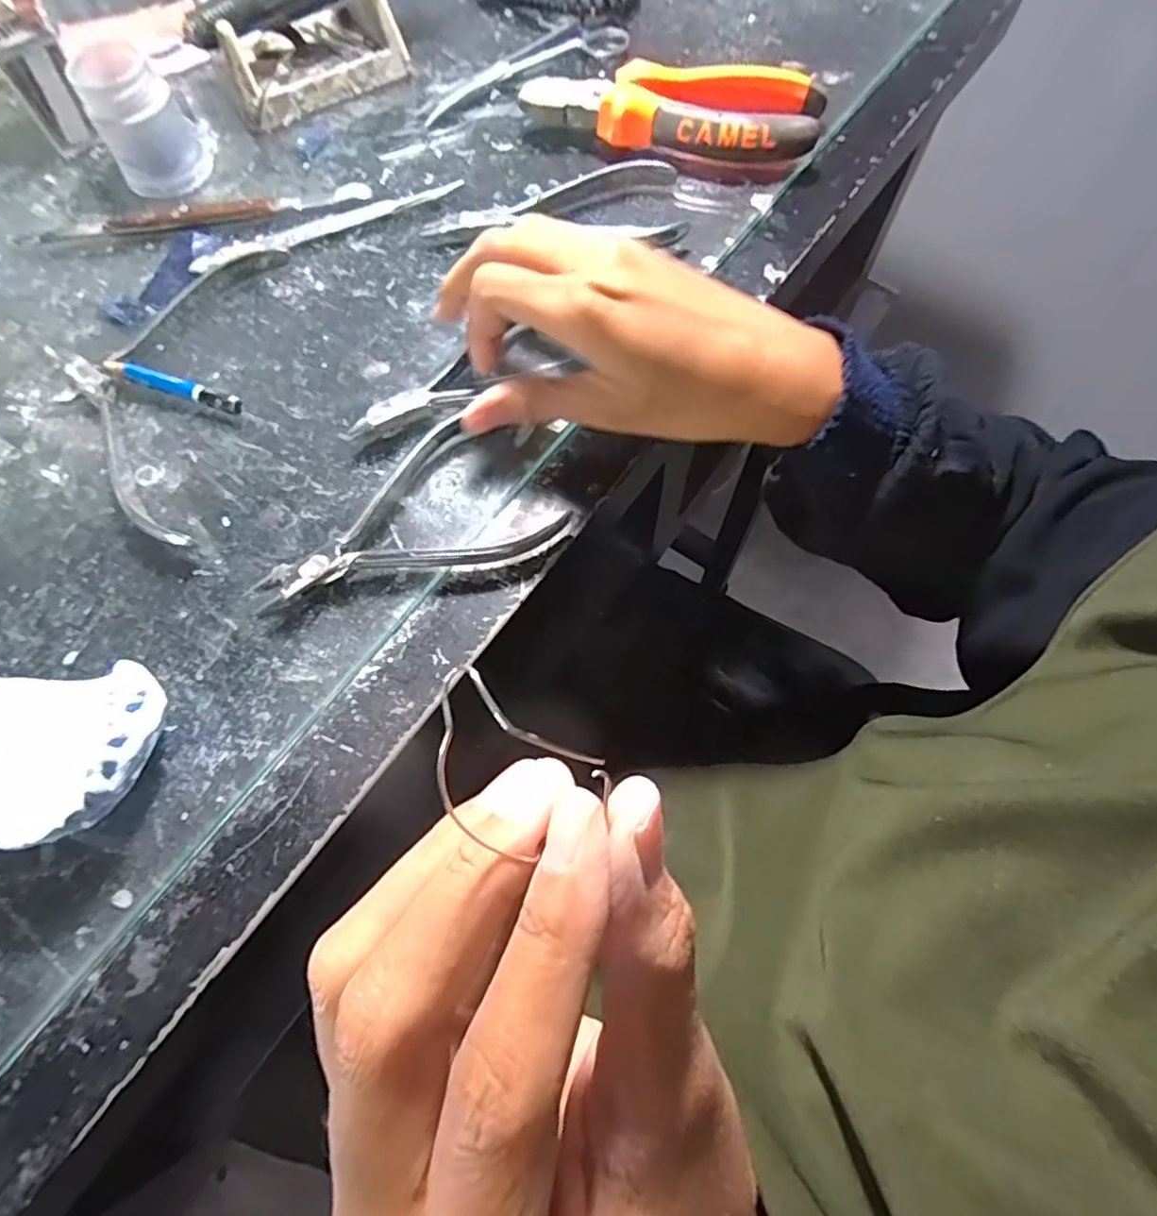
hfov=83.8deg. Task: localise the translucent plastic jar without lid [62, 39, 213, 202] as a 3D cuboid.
[{"bbox_3d":[-0.218,-0.245,0.324,0.045,0.048,0.039,-29,71,-11],"label":"translucent plastic jar without lid"}]

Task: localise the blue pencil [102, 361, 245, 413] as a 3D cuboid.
[{"bbox_3d":[-0.176,-0.096,0.283,0.062,0.011,0.007,17,69,7],"label":"blue pencil"}]

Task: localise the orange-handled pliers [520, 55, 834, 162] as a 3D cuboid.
[{"bbox_3d":[0.049,-0.260,0.338,0.147,0.027,0.049,14,69,6],"label":"orange-handled pliers"}]

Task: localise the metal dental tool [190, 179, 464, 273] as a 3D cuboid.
[{"bbox_3d":[-0.124,-0.192,0.325,0.137,0.005,0.012,-23,70,-9],"label":"metal dental tool"}]

